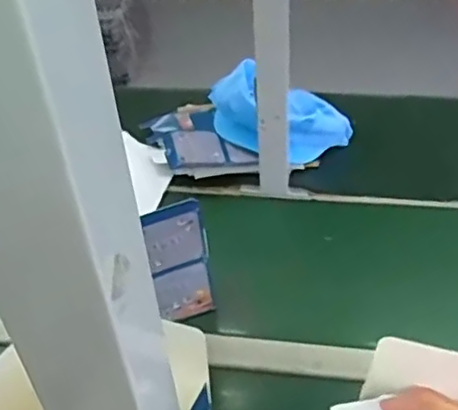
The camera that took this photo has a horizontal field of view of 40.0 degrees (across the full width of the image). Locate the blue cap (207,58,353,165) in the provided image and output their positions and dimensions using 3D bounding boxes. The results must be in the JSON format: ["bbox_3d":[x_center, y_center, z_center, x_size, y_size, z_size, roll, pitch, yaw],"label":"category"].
[{"bbox_3d":[0.086,-0.136,0.963,0.228,0.106,0.147,16,42,-8],"label":"blue cap"}]

